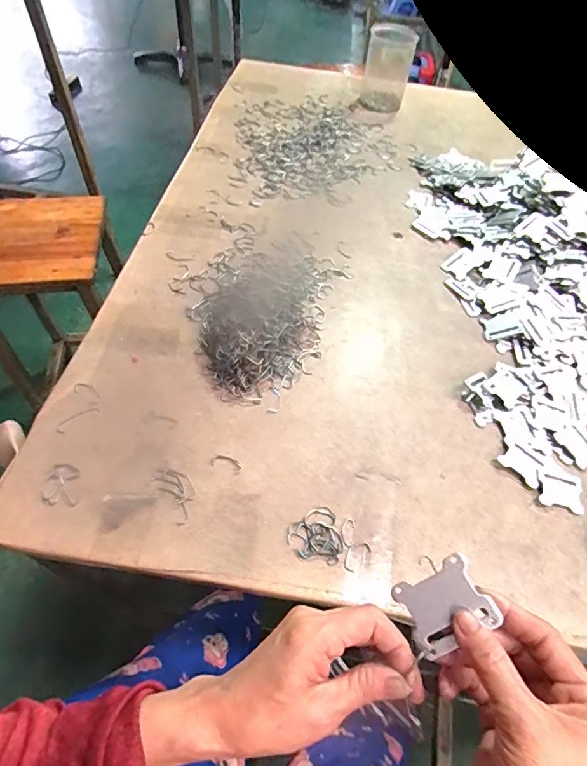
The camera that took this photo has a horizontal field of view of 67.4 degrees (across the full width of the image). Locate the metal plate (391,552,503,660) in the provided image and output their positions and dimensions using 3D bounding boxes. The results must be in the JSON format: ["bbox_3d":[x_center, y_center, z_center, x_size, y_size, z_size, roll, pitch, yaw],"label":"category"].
[{"bbox_3d":[0.090,0.134,0.264,0.049,0.004,0.043,-32,66,5],"label":"metal plate"}]

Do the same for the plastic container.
[{"bbox_3d":[0.208,-0.691,0.973,0.103,0.133,0.101,11,55,4],"label":"plastic container"}]

